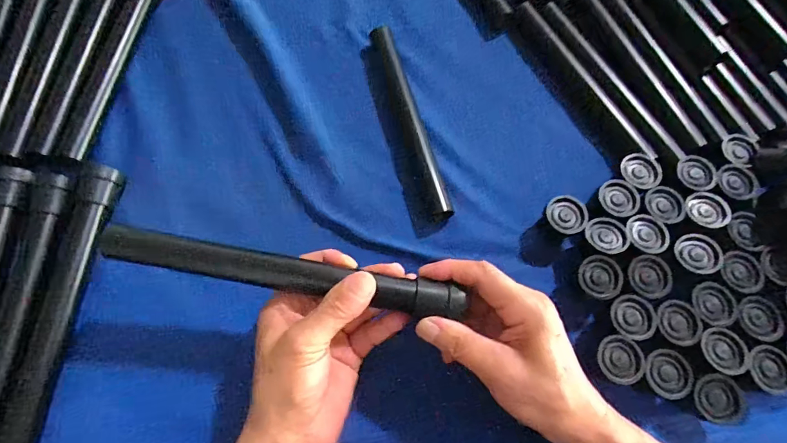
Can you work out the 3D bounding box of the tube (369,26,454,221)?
[{"bbox_3d":[0.016,-0.104,0.426,0.020,0.018,0.221,-15,69,-8],"label":"tube"}]

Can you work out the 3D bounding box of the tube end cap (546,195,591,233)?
[{"bbox_3d":[0.152,-0.006,0.375,0.030,0.010,0.035,-17,70,-9],"label":"tube end cap"}]

